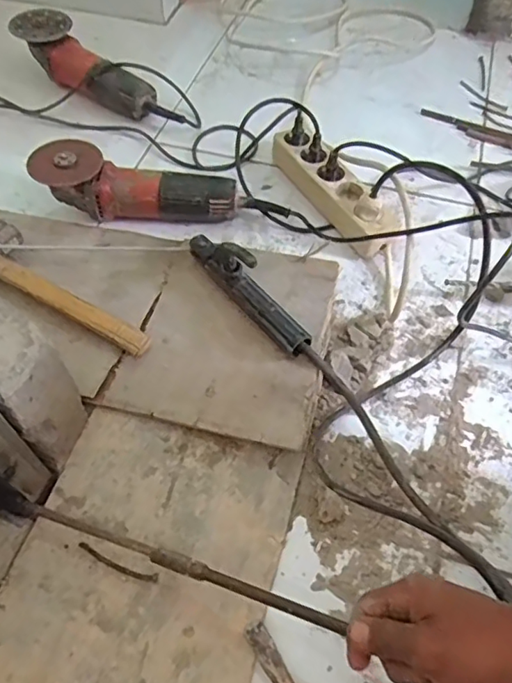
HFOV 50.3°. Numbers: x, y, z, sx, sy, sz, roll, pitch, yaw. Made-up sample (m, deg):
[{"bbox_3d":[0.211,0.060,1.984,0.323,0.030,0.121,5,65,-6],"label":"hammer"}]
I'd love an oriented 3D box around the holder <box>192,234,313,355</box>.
[{"bbox_3d":[-0.012,-0.061,0.609,0.037,0.052,0.200,-35,63,-22],"label":"holder"}]

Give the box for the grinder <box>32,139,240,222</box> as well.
[{"bbox_3d":[-0.155,-0.203,0.730,0.267,0.087,0.074,7,56,4],"label":"grinder"}]

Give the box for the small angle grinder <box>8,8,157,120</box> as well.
[{"bbox_3d":[-0.278,-0.449,0.888,0.270,0.083,0.087,37,63,21],"label":"small angle grinder"}]

